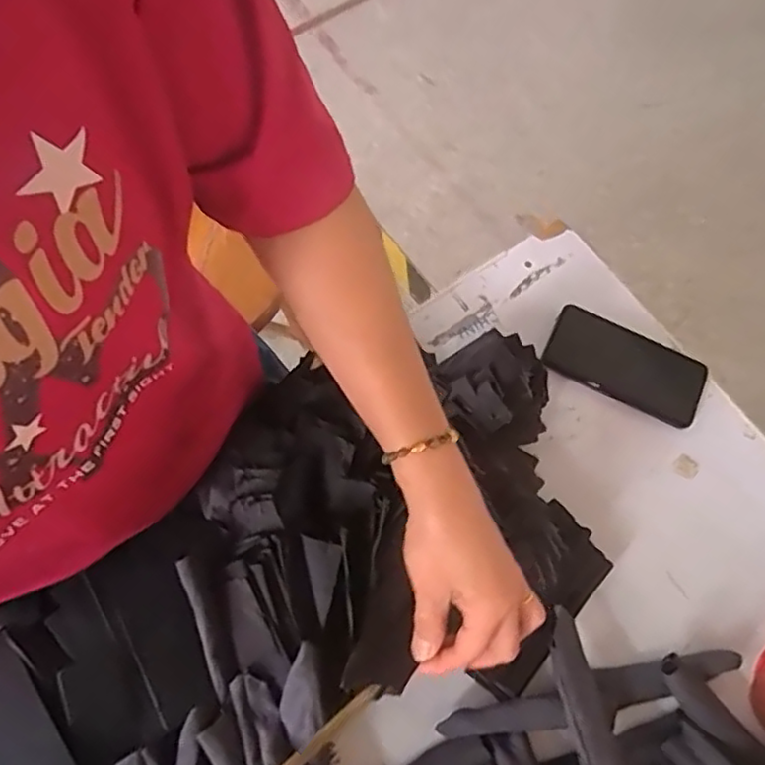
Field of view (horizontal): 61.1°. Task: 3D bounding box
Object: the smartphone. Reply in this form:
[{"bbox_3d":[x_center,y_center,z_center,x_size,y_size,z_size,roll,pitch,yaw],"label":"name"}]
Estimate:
[{"bbox_3d":[0.255,-0.018,0.685,0.162,0.013,0.078,27,70,8],"label":"smartphone"}]

